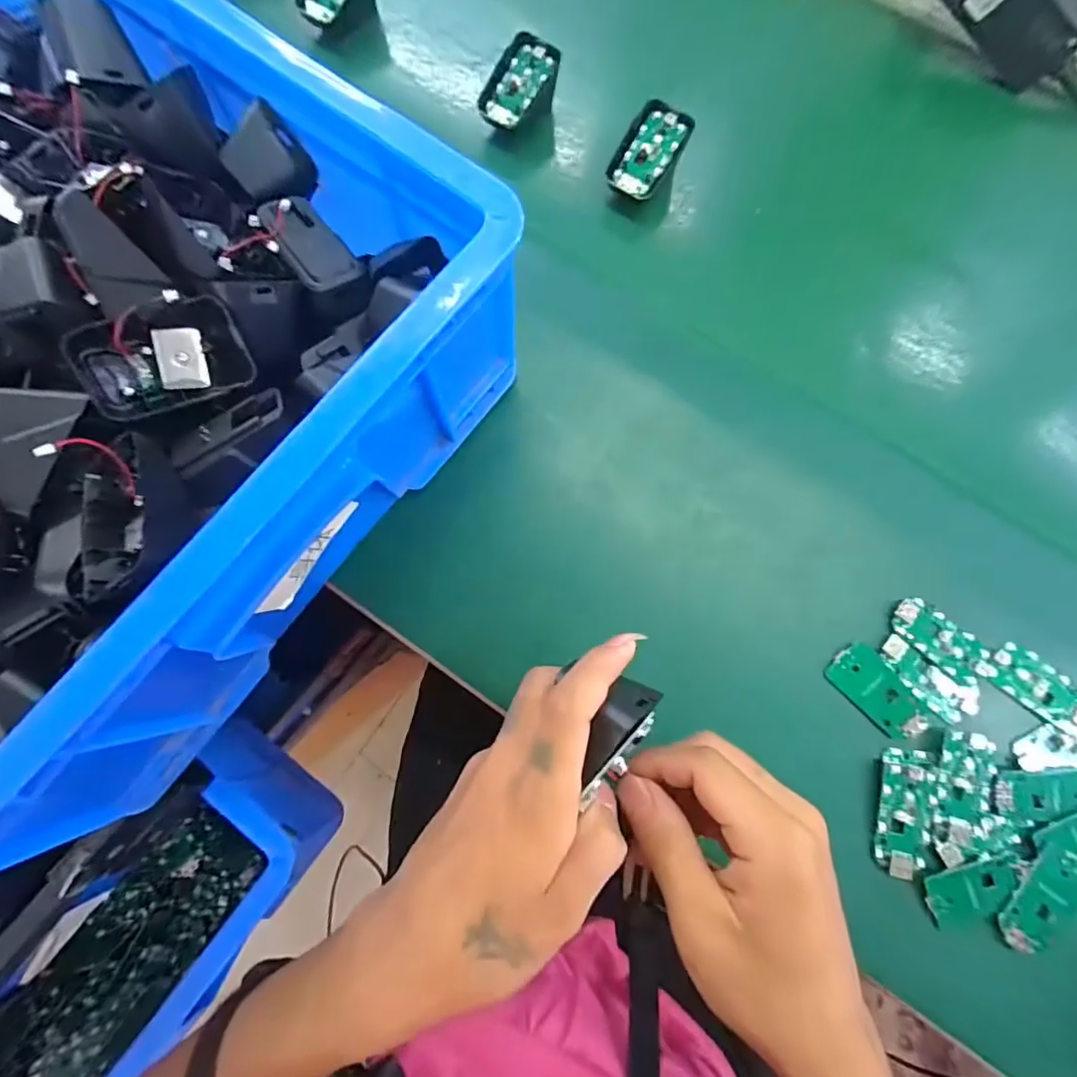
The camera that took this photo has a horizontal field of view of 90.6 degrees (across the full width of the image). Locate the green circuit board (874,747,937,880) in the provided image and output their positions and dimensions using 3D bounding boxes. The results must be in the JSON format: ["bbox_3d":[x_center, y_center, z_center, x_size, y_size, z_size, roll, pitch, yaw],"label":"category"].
[{"bbox_3d":[0.222,0.166,0.323,0.029,0.008,0.071,11,82,4],"label":"green circuit board"}]

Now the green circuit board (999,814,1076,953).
[{"bbox_3d":[0.310,0.193,0.314,0.106,0.005,0.036,-40,81,-11],"label":"green circuit board"}]

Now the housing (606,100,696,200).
[{"bbox_3d":[0.088,-0.298,0.418,0.046,0.023,0.067,30,97,8],"label":"housing"}]

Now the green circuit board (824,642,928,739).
[{"bbox_3d":[0.215,0.097,0.338,0.032,0.004,0.061,-44,81,8],"label":"green circuit board"}]

